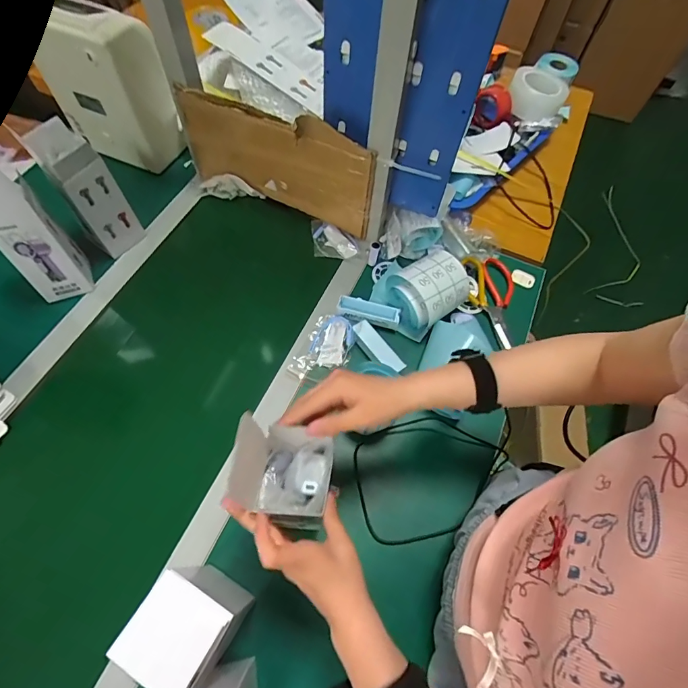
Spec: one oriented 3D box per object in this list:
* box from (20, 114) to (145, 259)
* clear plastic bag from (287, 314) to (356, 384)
[{"bbox_3d":[-0.403,-0.240,0.635,0.095,0.194,0.078,41,69,19],"label":"box"},{"bbox_3d":[-0.027,0.007,0.629,0.076,0.027,0.115,23,64,11],"label":"clear plastic bag"}]

